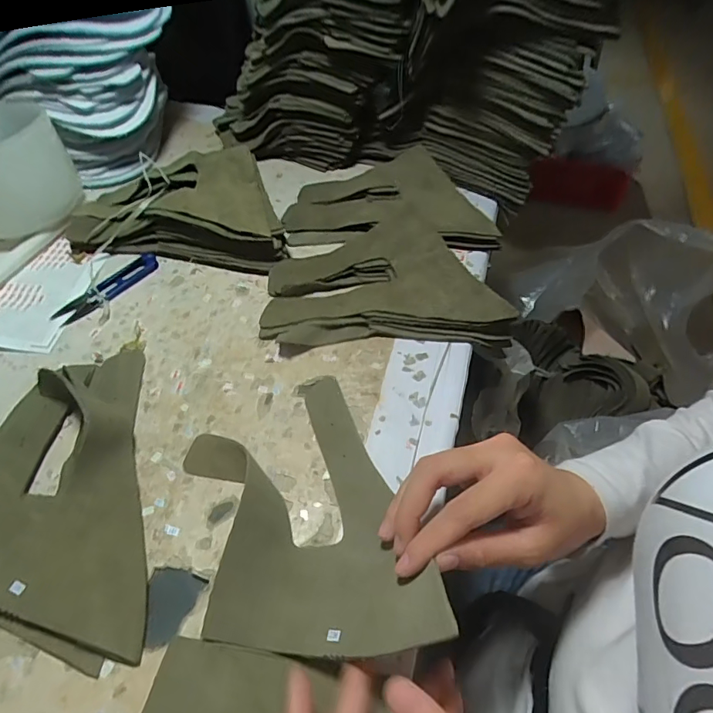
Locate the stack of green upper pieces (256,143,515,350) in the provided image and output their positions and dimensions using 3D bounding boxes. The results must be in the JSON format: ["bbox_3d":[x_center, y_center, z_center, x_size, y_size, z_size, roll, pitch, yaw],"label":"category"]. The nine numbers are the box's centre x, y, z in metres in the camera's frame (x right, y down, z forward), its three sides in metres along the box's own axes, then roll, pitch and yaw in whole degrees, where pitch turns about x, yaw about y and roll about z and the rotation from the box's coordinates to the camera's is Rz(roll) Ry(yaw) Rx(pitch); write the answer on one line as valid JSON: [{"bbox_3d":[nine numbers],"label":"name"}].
[{"bbox_3d":[0.030,-0.121,0.473,0.210,0.033,0.259,2,51,1],"label":"stack of green upper pieces"}]

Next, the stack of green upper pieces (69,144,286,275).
[{"bbox_3d":[-0.167,-0.159,0.483,0.216,0.047,0.141,6,51,4],"label":"stack of green upper pieces"}]

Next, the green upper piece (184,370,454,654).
[{"bbox_3d":[-0.040,0.081,0.279,0.115,0.072,0.192,-13,52,-13],"label":"green upper piece"}]

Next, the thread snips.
[{"bbox_3d":[-0.230,-0.065,0.439,0.025,0.009,0.102,31,57,22],"label":"thread snips"}]

